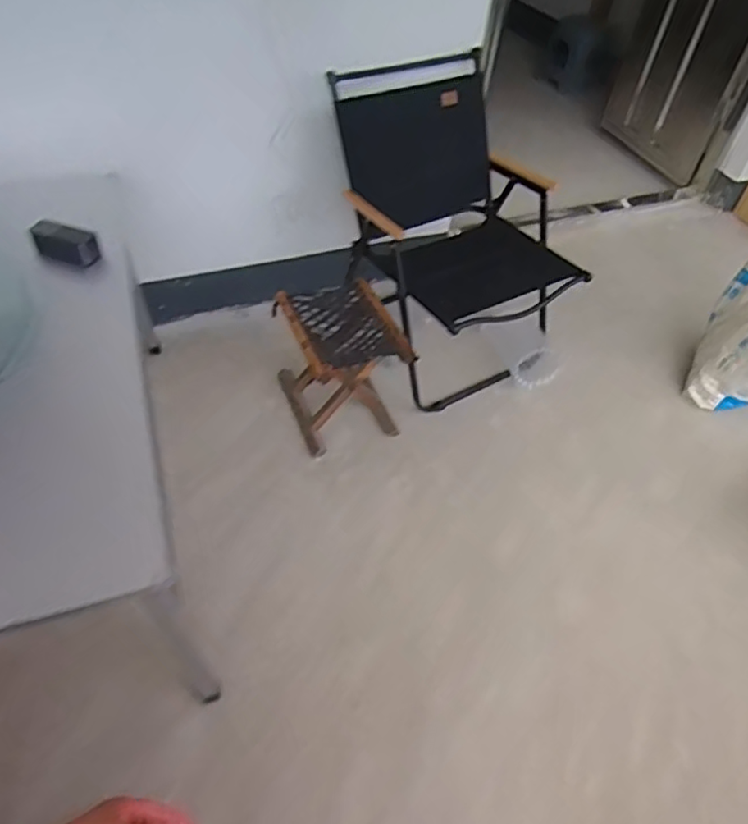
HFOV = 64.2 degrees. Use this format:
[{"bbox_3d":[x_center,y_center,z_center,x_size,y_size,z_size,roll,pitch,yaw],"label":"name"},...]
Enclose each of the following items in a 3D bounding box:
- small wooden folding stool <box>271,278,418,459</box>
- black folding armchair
[{"bbox_3d":[-0.089,-0.117,1.542,0.249,0.315,0.295,-16,52,-20],"label":"small wooden folding stool"},{"bbox_3d":[0.207,-0.462,1.634,0.531,0.661,0.613,-14,52,-17],"label":"black folding armchair"}]

